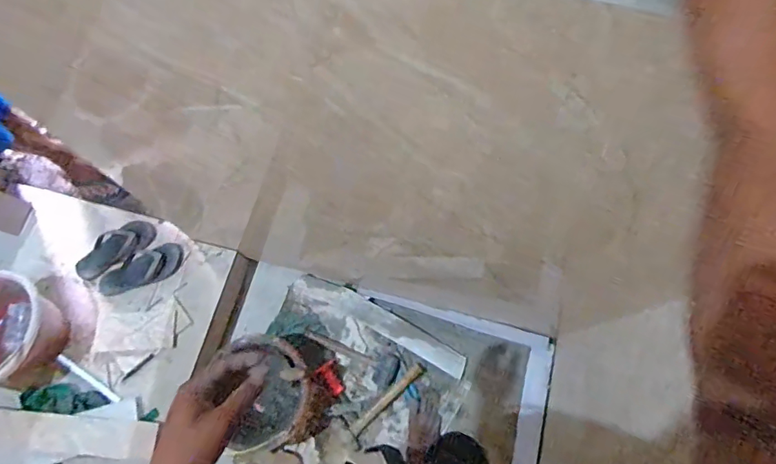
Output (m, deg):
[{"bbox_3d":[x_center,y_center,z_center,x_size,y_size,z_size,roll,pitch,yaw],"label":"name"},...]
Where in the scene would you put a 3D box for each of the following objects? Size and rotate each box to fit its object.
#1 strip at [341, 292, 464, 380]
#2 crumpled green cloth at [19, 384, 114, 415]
[{"bbox_3d":[0.051,0.308,1.402,0.394,0.014,0.069,29,85,7],"label":"strip"},{"bbox_3d":[-0.893,0.461,1.291,0.222,0.031,0.075,5,71,2],"label":"crumpled green cloth"}]

